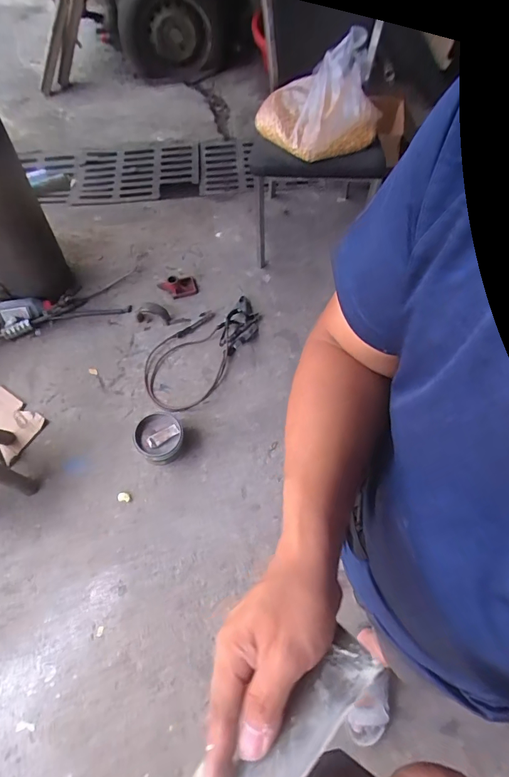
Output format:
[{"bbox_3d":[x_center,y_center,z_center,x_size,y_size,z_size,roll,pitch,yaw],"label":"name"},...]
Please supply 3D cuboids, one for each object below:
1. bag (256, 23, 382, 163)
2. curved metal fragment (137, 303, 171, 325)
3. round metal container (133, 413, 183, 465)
[{"bbox_3d":[0.192,-0.902,1.321,0.342,0.242,0.279,35,69,19],"label":"bag"},{"bbox_3d":[-0.380,-0.279,1.609,0.119,0.094,0.037,-2,63,1],"label":"curved metal fragment"},{"bbox_3d":[-0.304,0.159,1.386,0.147,0.093,0.165,-18,64,-7],"label":"round metal container"}]

